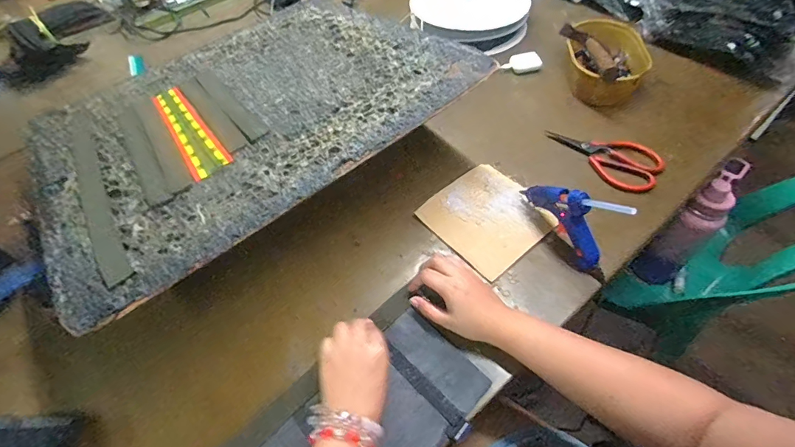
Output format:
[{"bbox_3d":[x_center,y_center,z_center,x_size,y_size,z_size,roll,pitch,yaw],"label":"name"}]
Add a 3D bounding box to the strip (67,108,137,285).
[{"bbox_3d":[-0.398,-0.057,0.536,0.034,0.005,0.415,-33,50,-16],"label":"strip"}]

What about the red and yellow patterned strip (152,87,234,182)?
[{"bbox_3d":[-0.298,-0.138,0.582,0.049,0.004,0.269,-35,51,-13],"label":"red and yellow patterned strip"}]

